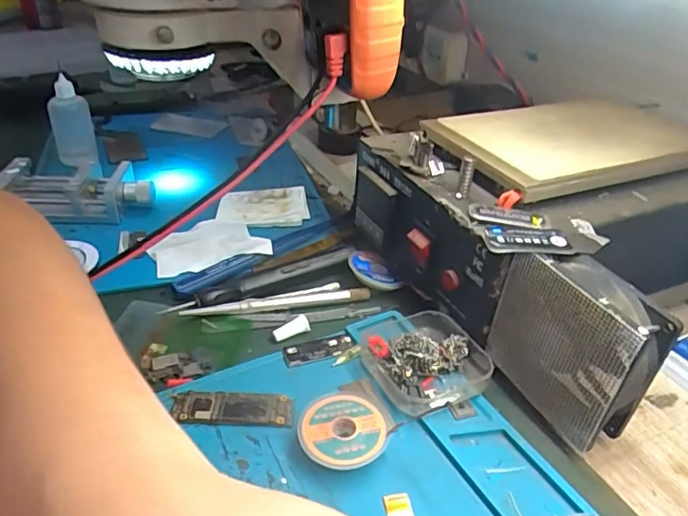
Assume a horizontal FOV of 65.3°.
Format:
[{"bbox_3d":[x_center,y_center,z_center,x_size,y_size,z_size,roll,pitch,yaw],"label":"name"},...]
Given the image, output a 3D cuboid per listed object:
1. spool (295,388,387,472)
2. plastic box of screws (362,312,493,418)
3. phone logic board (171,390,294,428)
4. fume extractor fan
[{"bbox_3d":[-0.001,0.089,0.273,0.042,0.013,0.042,2,34,-2],"label":"spool"},{"bbox_3d":[0.047,0.056,0.315,0.069,0.022,0.066,-13,37,-23],"label":"plastic box of screws"},{"bbox_3d":[-0.060,0.081,0.290,0.064,0.004,0.021,2,34,-2],"label":"phone logic board"},{"bbox_3d":[0.117,0.045,0.279,0.028,0.084,0.079,-15,38,-25],"label":"fume extractor fan"}]

